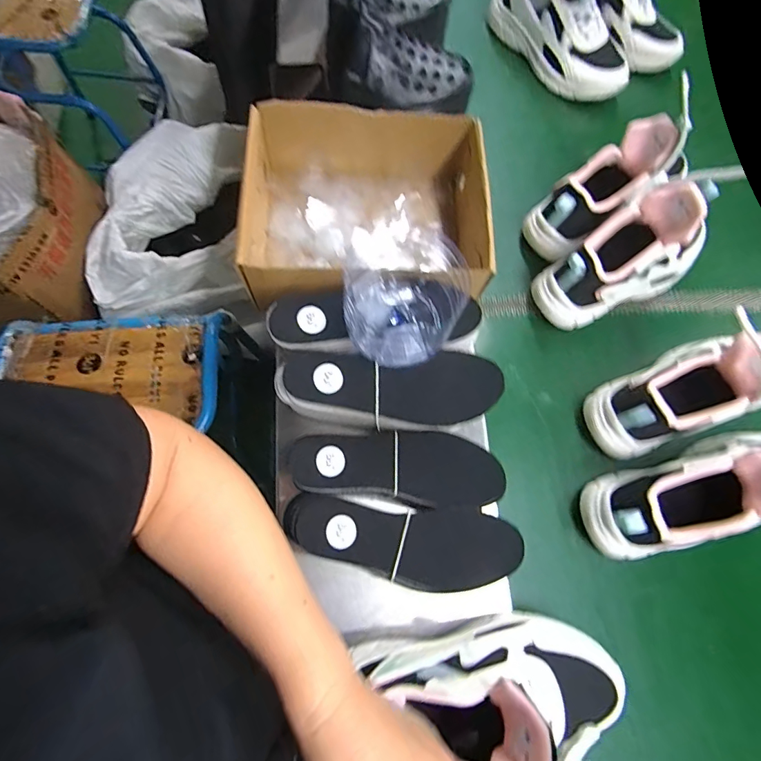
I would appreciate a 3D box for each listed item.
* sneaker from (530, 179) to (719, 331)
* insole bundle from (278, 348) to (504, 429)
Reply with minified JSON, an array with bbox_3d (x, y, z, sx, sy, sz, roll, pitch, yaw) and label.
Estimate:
[{"bbox_3d":[0.316,-0.160,0.542,0.236,0.145,0.094,-26,74,-10],"label":"sneaker"},{"bbox_3d":[0.008,0.012,0.439,0.215,0.051,0.066,0,71,-2],"label":"insole bundle"}]

